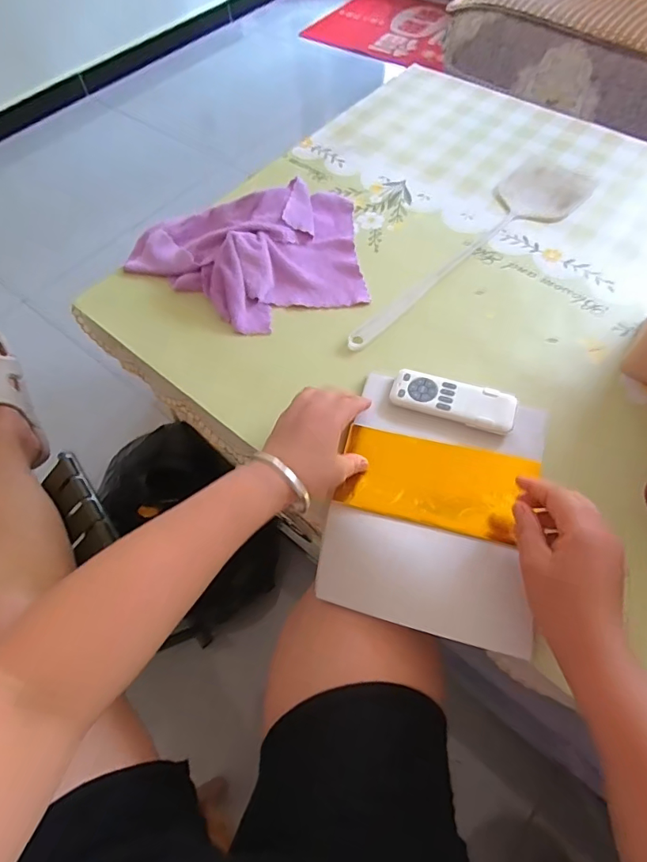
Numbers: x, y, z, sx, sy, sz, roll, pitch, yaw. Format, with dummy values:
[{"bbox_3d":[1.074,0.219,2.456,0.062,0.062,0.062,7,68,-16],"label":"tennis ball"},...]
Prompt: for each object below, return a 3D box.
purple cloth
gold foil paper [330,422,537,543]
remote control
[{"bbox_3d":[-0.096,-0.226,0.613,0.308,0.050,0.221,-13,61,-5],"label":"purple cloth"},{"bbox_3d":[0.107,0.049,0.464,0.175,0.005,0.089,11,60,10],"label":"gold foil paper"},{"bbox_3d":[0.135,-0.031,0.501,0.125,0.014,0.048,17,63,12],"label":"remote control"}]

